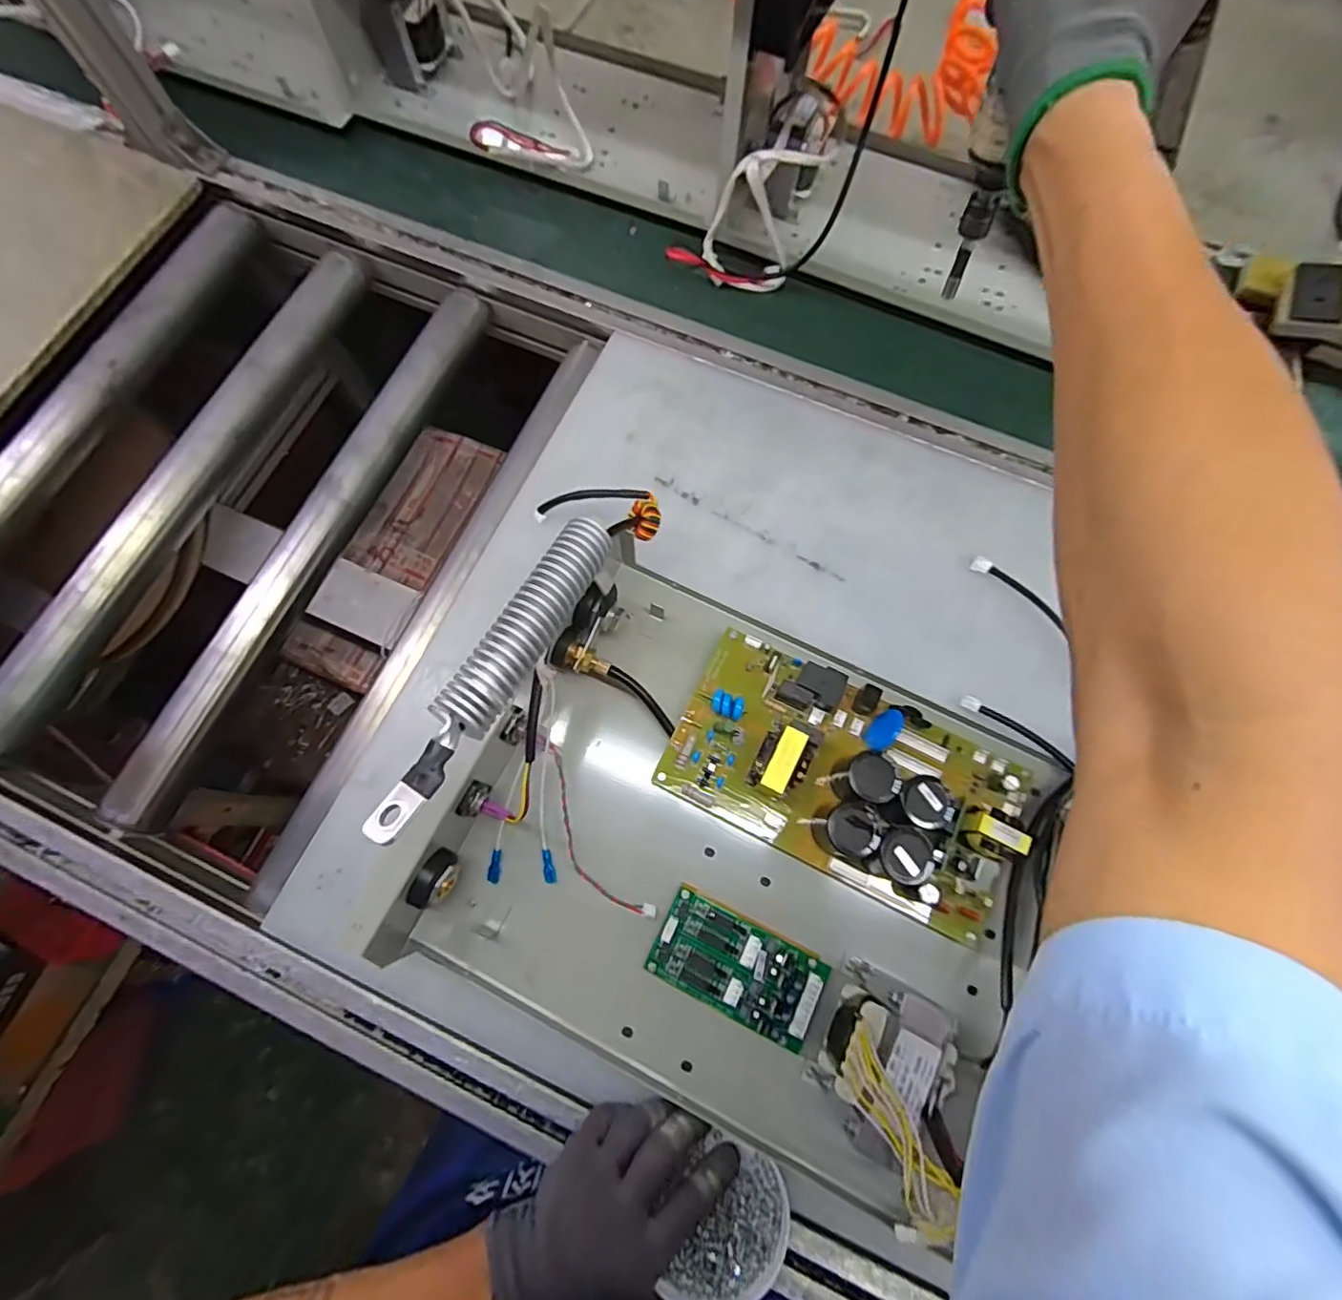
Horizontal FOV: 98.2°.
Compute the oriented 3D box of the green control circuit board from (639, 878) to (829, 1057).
[{"bbox_3d":[0.046,0.219,0.403,0.115,0.024,0.060,26,76,7],"label":"green control circuit board"}]

